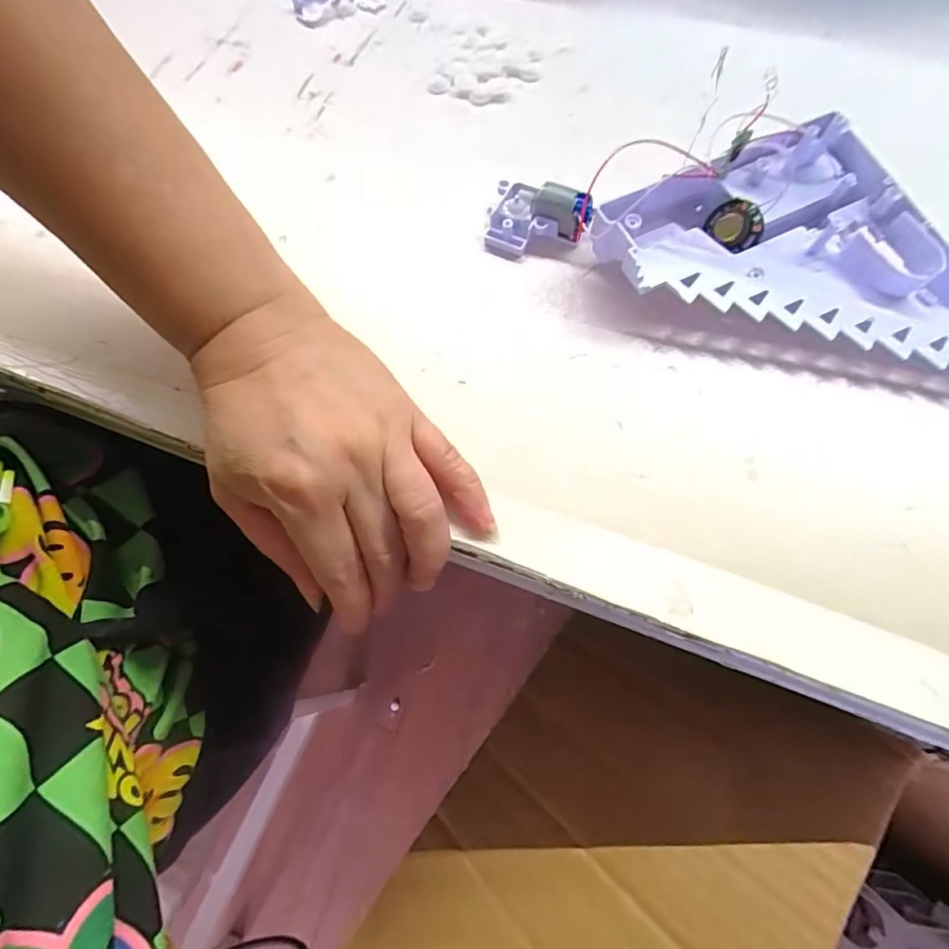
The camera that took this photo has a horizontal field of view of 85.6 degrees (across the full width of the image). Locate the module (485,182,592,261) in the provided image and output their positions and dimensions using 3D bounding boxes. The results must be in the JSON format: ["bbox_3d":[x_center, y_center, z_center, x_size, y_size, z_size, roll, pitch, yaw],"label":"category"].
[{"bbox_3d":[0.030,-0.124,0.250,0.049,0.023,0.031,26,69,8],"label":"module"}]

